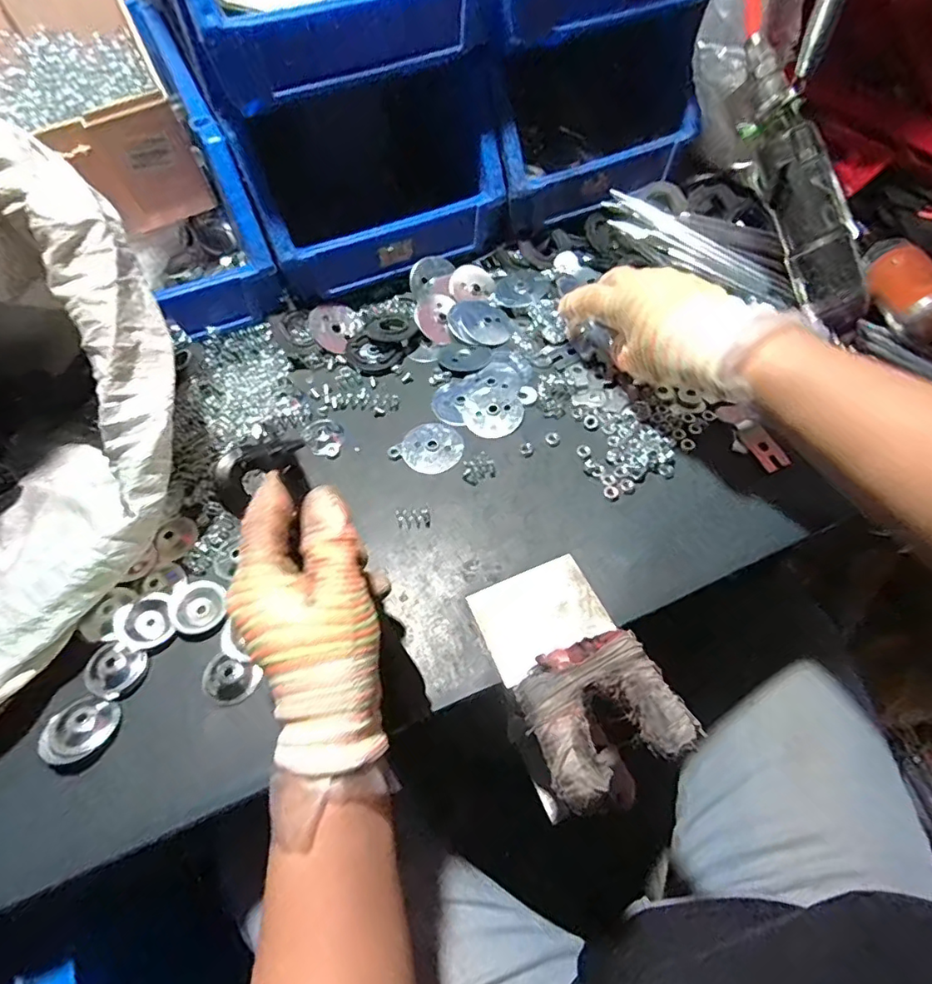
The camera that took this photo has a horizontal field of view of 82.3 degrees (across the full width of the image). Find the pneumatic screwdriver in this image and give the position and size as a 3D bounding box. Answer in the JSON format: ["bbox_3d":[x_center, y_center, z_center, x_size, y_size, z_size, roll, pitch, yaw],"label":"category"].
[{"bbox_3d":[0.234,-0.212,0.376,0.046,0.040,0.202,-24,95,-12],"label":"pneumatic screwdriver"}]

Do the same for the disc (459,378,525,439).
[{"bbox_3d":[0.020,-0.067,0.416,0.046,0.004,0.057,-14,60,-7],"label":"disc"}]

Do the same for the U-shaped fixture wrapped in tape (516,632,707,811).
[{"bbox_3d":[0.071,0.119,0.284,0.075,0.036,0.073,-20,60,-10],"label":"U-shaped fixture wrapped in tape"}]

